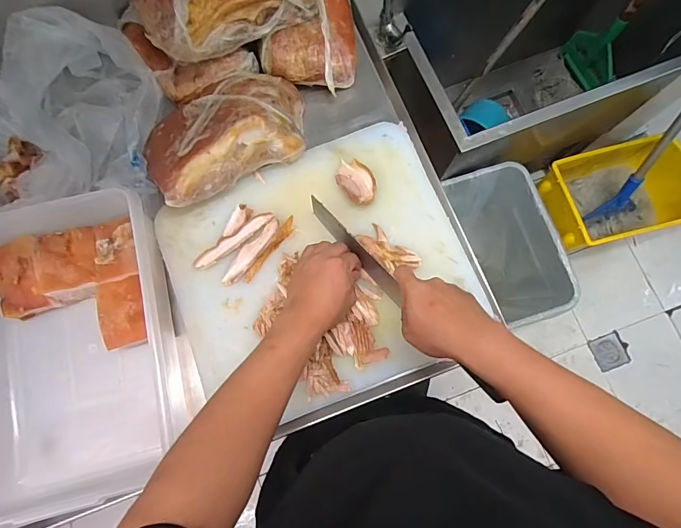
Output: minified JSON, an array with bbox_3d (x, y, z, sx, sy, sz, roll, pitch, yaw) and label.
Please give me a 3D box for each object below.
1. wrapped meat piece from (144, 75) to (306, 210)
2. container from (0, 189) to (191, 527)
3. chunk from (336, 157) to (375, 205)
[{"bbox_3d":[-0.158,-0.189,0.551,0.240,0.078,0.148,-28,79,-5],"label":"wrapped meat piece"},{"bbox_3d":[-0.348,0.103,0.522,0.260,0.129,0.357,-14,78,-3],"label":"container"},{"bbox_3d":[0.024,-0.118,0.565,0.046,0.014,0.071,-39,80,-7],"label":"chunk"}]

